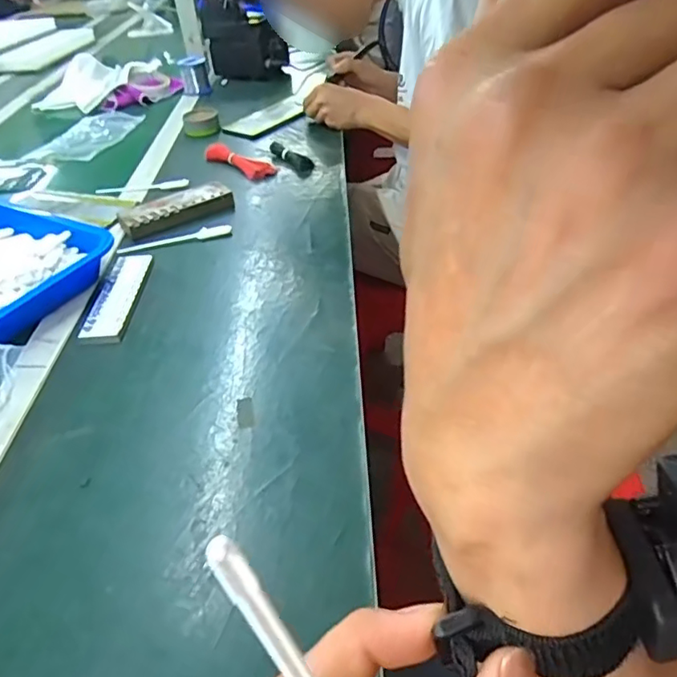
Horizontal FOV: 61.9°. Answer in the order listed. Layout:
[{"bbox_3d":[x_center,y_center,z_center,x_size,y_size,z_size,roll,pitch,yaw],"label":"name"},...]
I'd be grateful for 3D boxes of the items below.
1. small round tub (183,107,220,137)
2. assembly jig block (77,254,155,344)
[{"bbox_3d":[-0.241,-0.380,0.996,0.064,0.037,0.051,-10,39,-7],"label":"small round tub"},{"bbox_3d":[-0.242,-0.047,0.618,0.050,0.009,0.150,-4,39,0],"label":"assembly jig block"}]

